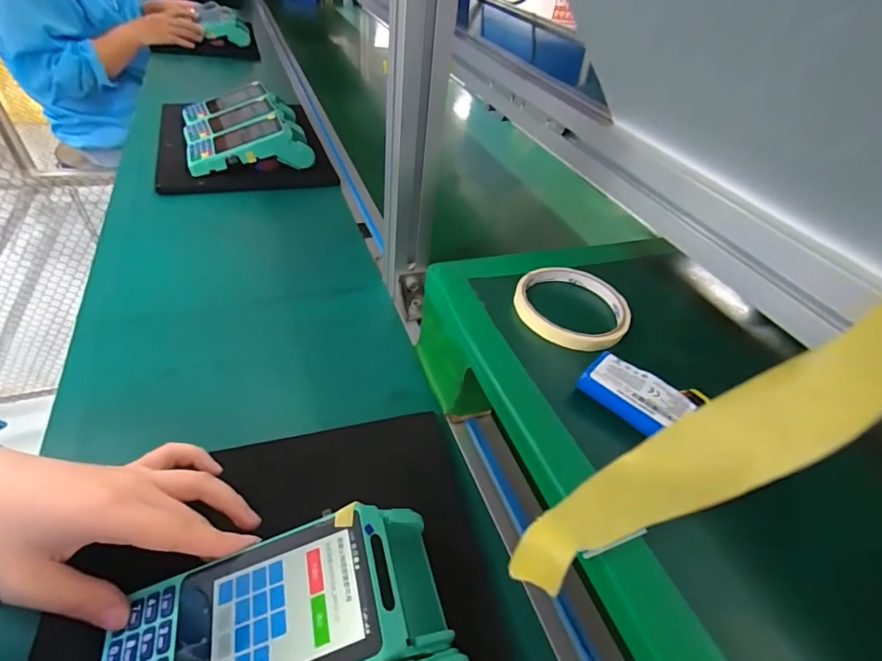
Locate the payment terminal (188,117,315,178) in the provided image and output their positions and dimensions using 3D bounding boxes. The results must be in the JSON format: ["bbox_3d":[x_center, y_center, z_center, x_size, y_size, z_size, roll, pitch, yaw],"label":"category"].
[{"bbox_3d":[-0.290,-0.278,0.652,0.174,0.062,0.083,-12,48,-20],"label":"payment terminal"}]

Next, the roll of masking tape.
[{"bbox_3d":[0.101,-0.018,0.335,0.086,0.015,0.086,4,44,-4],"label":"roll of masking tape"}]

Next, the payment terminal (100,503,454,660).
[{"bbox_3d":[-0.084,0.156,0.231,0.164,0.061,0.075,-10,46,-11],"label":"payment terminal"}]

